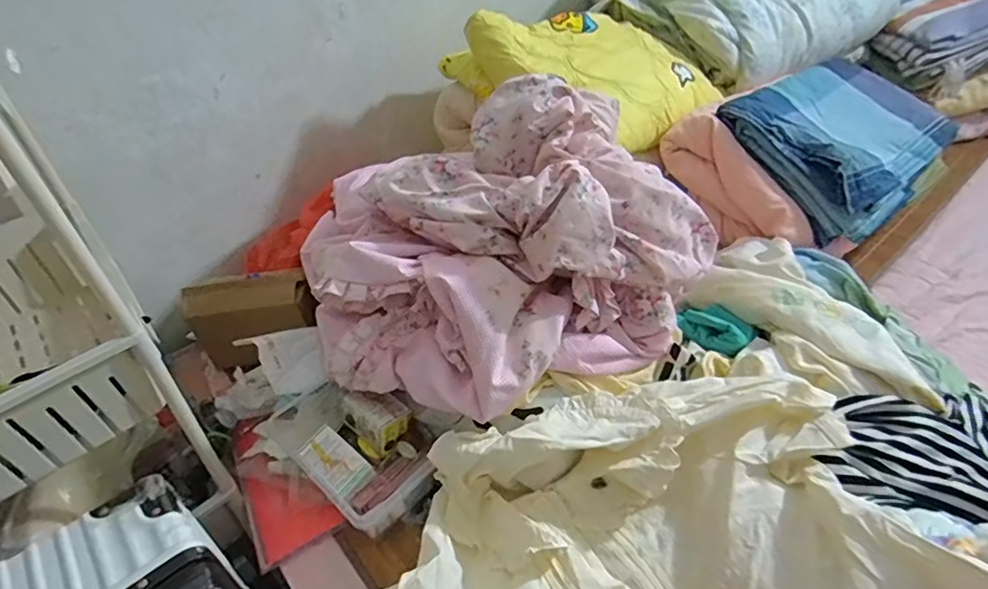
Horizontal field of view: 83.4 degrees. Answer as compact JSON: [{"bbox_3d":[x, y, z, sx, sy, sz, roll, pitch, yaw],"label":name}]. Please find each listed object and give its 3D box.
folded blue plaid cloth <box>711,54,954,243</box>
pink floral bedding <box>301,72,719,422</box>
[{"bbox_3d":[0.578,-0.261,0.905,0.381,0.085,0.281,-29,71,-24],"label":"folded blue plaid cloth"},{"bbox_3d":[0.005,-0.078,0.689,0.476,0.226,0.361,-17,42,-12],"label":"pink floral bedding"}]

